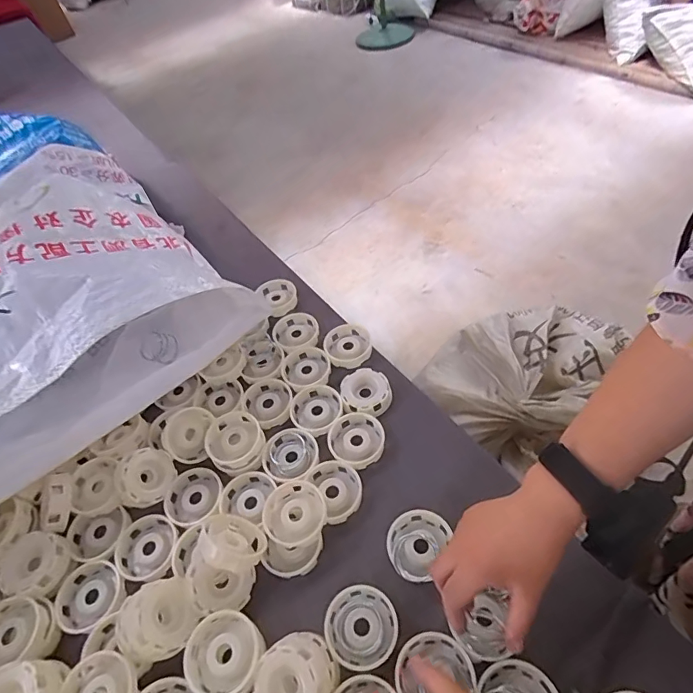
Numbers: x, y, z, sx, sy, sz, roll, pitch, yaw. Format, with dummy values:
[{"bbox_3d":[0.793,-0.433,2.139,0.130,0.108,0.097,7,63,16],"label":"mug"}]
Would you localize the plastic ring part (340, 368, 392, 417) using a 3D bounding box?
[{"bbox_3d":[0.025,0.057,0.587,0.065,0.023,0.060,-4,49,5],"label":"plastic ring part"}]

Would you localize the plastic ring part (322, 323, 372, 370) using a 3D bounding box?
[{"bbox_3d":[0.004,-0.001,0.640,0.066,0.023,0.061,-4,49,5],"label":"plastic ring part"}]

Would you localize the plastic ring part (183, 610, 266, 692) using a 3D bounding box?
[{"bbox_3d":[-0.108,0.272,0.406,0.067,0.022,0.064,-19,49,-8],"label":"plastic ring part"}]

